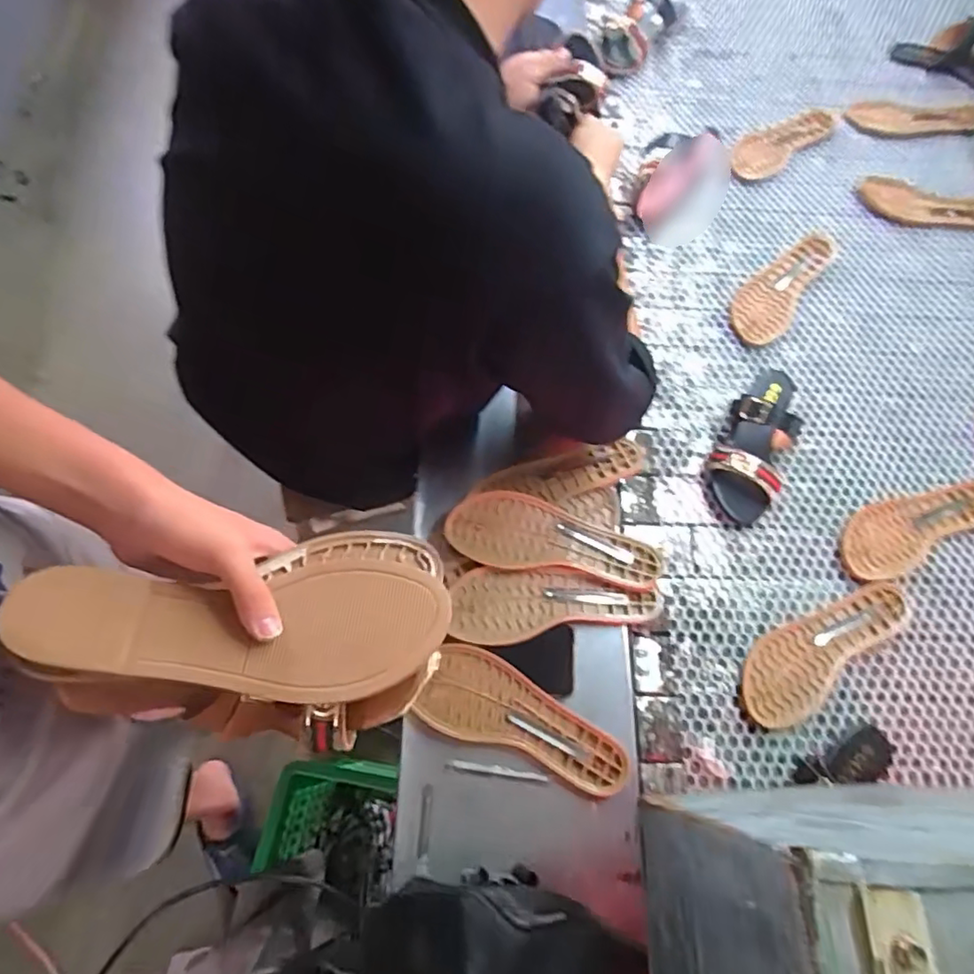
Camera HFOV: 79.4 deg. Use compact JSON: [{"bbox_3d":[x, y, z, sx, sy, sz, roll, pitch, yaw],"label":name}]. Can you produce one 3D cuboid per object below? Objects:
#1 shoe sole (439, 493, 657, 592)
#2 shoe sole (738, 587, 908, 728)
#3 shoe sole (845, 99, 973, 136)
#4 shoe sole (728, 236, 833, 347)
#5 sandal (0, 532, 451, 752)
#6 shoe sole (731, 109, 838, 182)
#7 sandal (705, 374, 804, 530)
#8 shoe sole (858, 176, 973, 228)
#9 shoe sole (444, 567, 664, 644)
[{"bbox_3d":[0.075,0.057,0.655,0.234,0.018,0.081,9,68,1],"label":"shoe sole"},{"bbox_3d":[0.380,0.179,0.660,0.237,0.014,0.080,-31,72,-13],"label":"shoe sole"},{"bbox_3d":[0.728,-0.644,1.004,0.209,0.023,0.088,6,68,1],"label":"shoe sole"},{"bbox_3d":[0.427,-0.293,0.857,0.083,0.011,0.231,36,72,12],"label":"shoe sole"},{"bbox_3d":[-0.159,0.101,0.393,0.251,0.063,0.133,0,68,-11],"label":"sandal"},{"bbox_3d":[0.492,-0.573,0.974,0.230,0.017,0.078,-34,72,-14],"label":"shoe sole"},{"bbox_3d":[0.345,-0.069,0.735,0.085,0.069,0.225,27,70,9],"label":"sandal"},{"bbox_3d":[0.706,-0.441,0.929,0.218,0.016,0.090,19,69,6],"label":"shoe sole"},{"bbox_3d":[0.074,0.128,0.632,0.223,0.017,0.080,2,68,-2],"label":"shoe sole"}]

